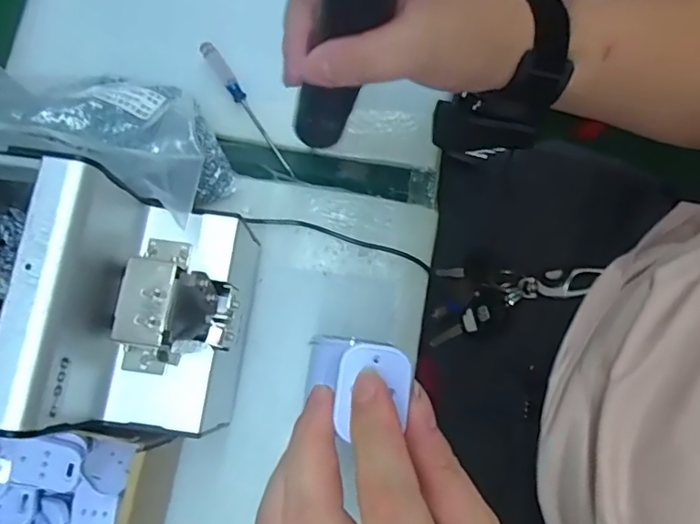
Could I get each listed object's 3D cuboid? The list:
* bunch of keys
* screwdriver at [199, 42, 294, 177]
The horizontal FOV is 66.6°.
[{"bbox_3d":[0.130,0.024,0.463,0.021,0.159,0.063,1,74,-45],"label":"bunch of keys"},{"bbox_3d":[-0.075,-0.115,0.395,0.011,0.018,0.116,-35,80,-7],"label":"screwdriver"}]

